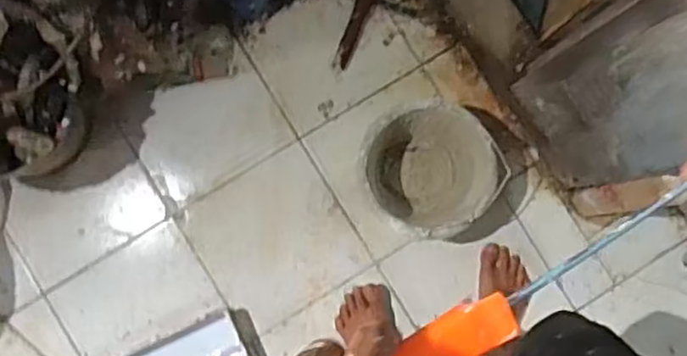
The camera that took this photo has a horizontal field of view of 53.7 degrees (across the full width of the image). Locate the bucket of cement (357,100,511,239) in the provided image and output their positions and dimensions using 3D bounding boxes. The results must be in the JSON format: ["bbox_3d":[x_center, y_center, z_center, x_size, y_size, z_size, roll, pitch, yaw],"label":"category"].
[{"bbox_3d":[0.157,-0.014,1.306,0.238,0.166,0.237,0,87,-2],"label":"bucket of cement"}]

